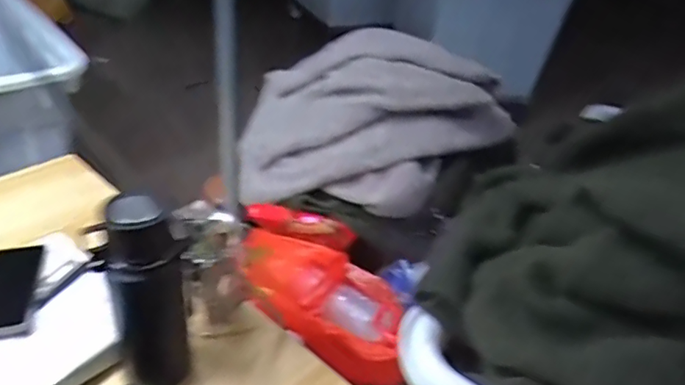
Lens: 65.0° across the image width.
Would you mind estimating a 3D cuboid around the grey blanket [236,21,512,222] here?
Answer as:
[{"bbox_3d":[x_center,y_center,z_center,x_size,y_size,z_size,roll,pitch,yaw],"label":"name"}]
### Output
[{"bbox_3d":[0.055,-0.137,1.053,0.489,0.278,0.270,6,35,-2],"label":"grey blanket"}]

